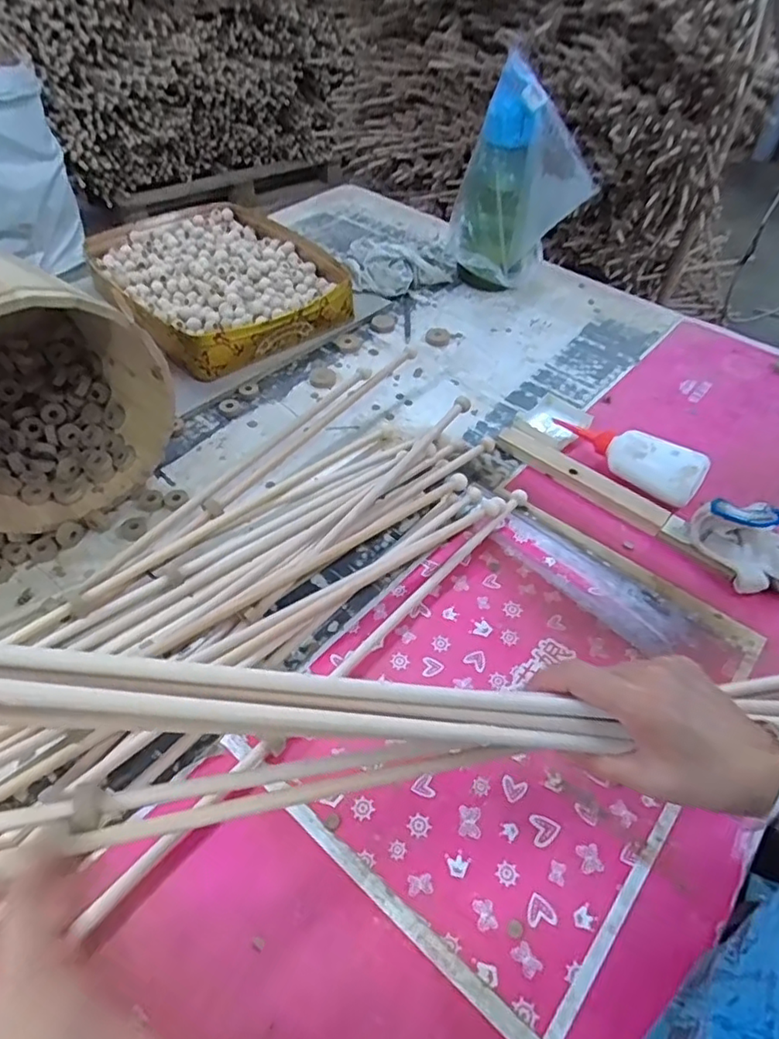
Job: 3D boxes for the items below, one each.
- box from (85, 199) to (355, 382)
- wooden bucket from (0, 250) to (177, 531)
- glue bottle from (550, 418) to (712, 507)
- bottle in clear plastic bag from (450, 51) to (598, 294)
[{"bbox_3d":[-0.261,-0.364,0.923,0.310,0.067,0.376,-32,58,-29],"label":"box"},{"bbox_3d":[-0.371,-0.151,0.613,0.227,0.214,0.236,-27,56,-26],"label":"wooden bucket"},{"bbox_3d":[0.271,-0.082,0.697,0.182,0.060,0.046,38,55,26],"label":"glue bottle"},{"bbox_3d":[0.198,-0.479,0.905,0.201,0.284,0.092,27,51,18],"label":"bottle in clear plastic bag"}]

